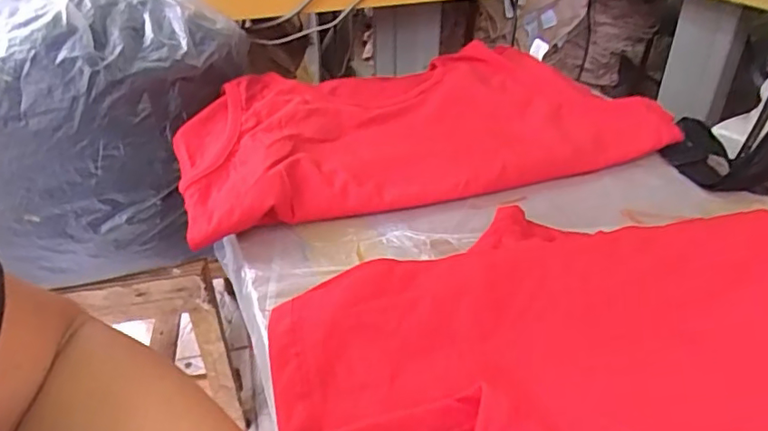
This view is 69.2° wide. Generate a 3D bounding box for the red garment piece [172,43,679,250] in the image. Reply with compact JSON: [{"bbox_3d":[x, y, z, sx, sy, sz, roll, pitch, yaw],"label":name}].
[{"bbox_3d":[0.022,-0.117,0.646,0.503,0.048,0.323,-12,39,-16],"label":"red garment piece"}]

